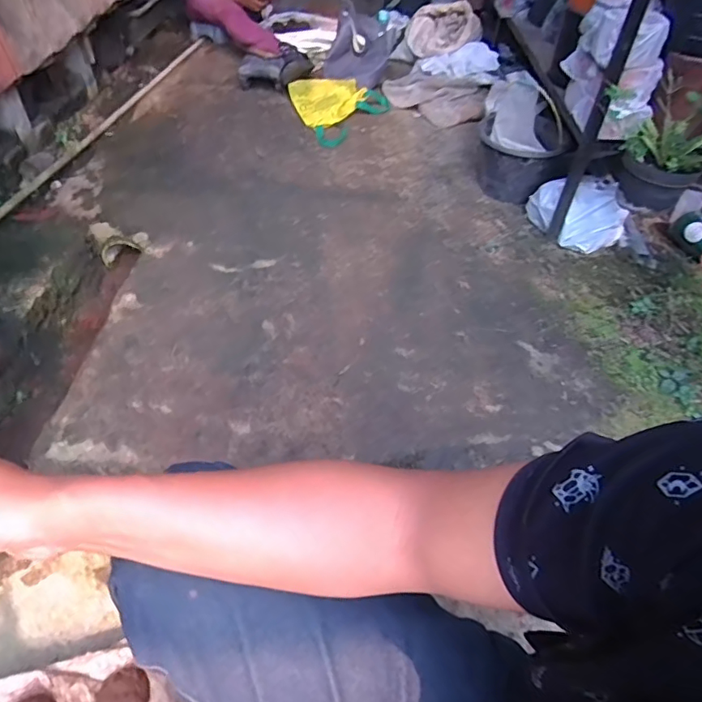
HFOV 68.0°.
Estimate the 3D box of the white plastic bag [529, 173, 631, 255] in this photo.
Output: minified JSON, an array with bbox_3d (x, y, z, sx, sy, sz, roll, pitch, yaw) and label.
[{"bbox_3d":[0.654,-0.423,1.535,0.290,0.191,0.130,34,54,25],"label":"white plastic bag"}]

